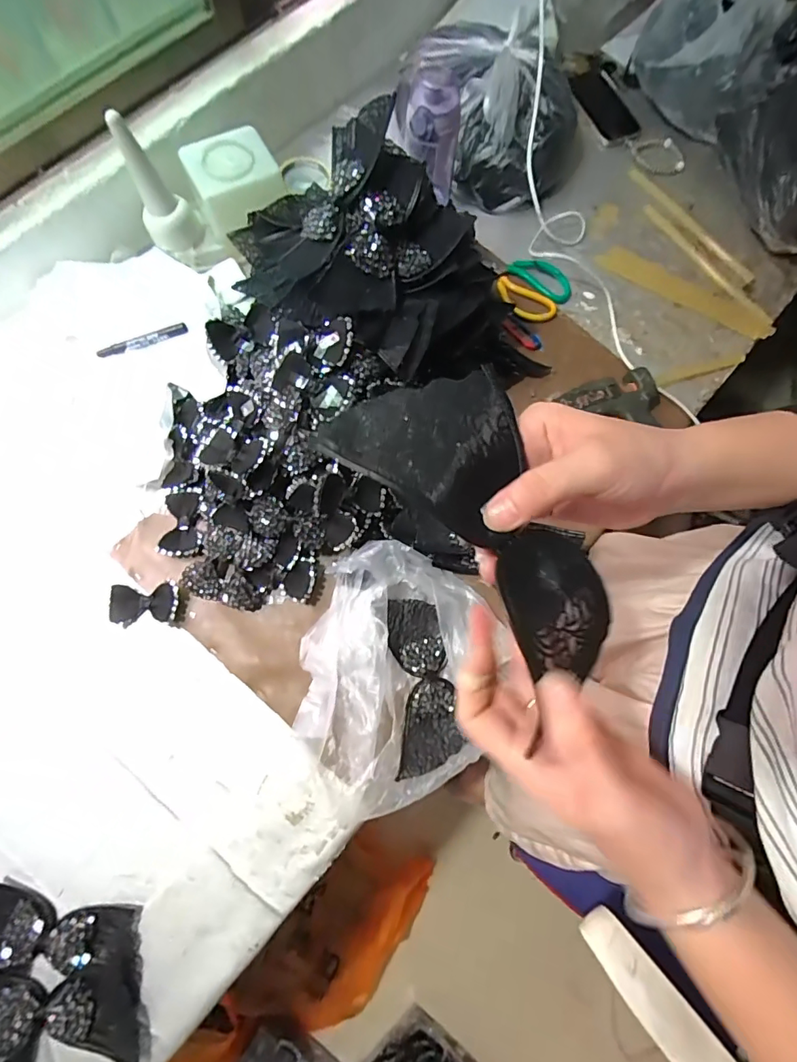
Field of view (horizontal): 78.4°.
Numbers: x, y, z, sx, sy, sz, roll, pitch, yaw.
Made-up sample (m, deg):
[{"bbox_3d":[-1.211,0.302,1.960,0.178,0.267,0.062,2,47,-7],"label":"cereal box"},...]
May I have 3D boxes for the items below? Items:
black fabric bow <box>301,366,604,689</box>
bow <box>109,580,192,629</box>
[{"bbox_3d":[0.051,-0.010,0.245,0.090,0.025,0.170,-43,96,-11],"label":"black fabric bow"},{"bbox_3d":[-0.312,0.091,0.604,0.092,0.025,0.051,0,75,-2],"label":"bow"}]

